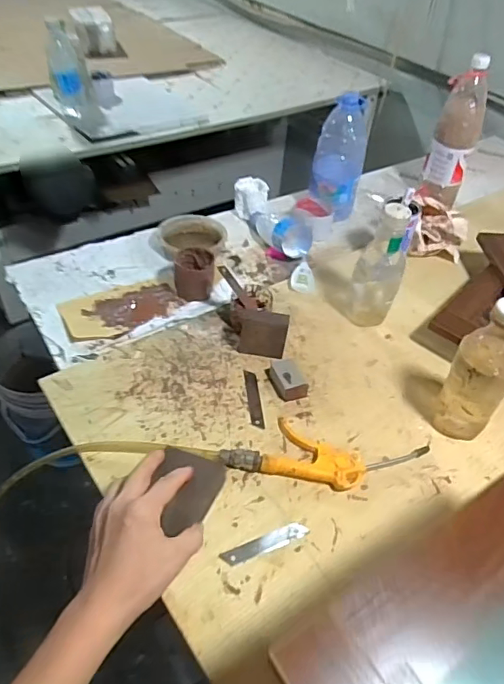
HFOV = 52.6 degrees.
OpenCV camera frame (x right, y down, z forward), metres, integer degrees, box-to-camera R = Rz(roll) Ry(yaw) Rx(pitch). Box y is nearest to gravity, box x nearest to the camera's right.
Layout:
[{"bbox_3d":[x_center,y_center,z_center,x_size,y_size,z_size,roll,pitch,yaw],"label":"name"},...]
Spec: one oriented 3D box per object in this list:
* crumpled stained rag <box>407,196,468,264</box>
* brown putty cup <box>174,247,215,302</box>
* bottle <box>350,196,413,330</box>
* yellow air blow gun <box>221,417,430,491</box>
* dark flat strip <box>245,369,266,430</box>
[{"bbox_3d":[0.364,-0.215,0.988,0.110,0.069,0.135,15,45,9],"label":"crumpled stained rag"},{"bbox_3d":[-0.096,-0.110,0.844,0.067,0.069,0.077,1,45,-5],"label":"brown putty cup"},{"bbox_3d":[0.194,-0.109,0.770,0.065,0.208,0.057,18,46,12],"label":"bottle"},{"bbox_3d":[0.091,0.141,0.631,0.244,0.024,0.080,10,45,4],"label":"yellow air blow gun"},{"bbox_3d":[0.003,0.078,0.702,0.017,0.004,0.097,-2,45,-8],"label":"dark flat strip"}]

